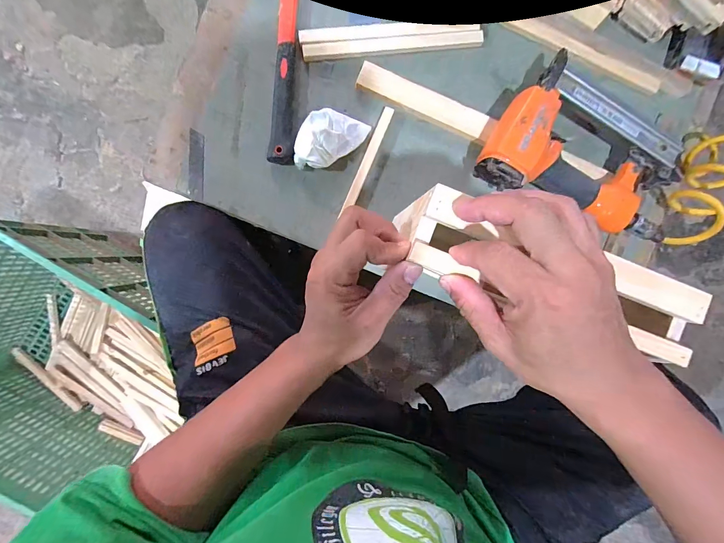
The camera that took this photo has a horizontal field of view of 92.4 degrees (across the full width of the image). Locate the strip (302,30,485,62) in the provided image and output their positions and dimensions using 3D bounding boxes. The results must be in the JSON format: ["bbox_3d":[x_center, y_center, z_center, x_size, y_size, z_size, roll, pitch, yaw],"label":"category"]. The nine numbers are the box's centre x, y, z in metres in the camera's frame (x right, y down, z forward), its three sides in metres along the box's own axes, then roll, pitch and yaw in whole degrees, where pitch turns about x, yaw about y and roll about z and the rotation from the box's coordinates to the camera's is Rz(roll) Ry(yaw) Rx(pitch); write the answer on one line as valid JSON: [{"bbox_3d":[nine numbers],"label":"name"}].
[{"bbox_3d":[0.040,-0.288,0.440,0.226,0.015,0.020,-7,94,-2],"label":"strip"}]

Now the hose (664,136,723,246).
[{"bbox_3d":[0.440,-0.101,0.444,0.057,0.060,0.153,32,75,-4],"label":"hose"}]

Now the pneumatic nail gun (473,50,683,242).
[{"bbox_3d":[0.277,-0.149,0.430,0.247,0.067,0.160,18,92,-4],"label":"pneumatic nail gun"}]

